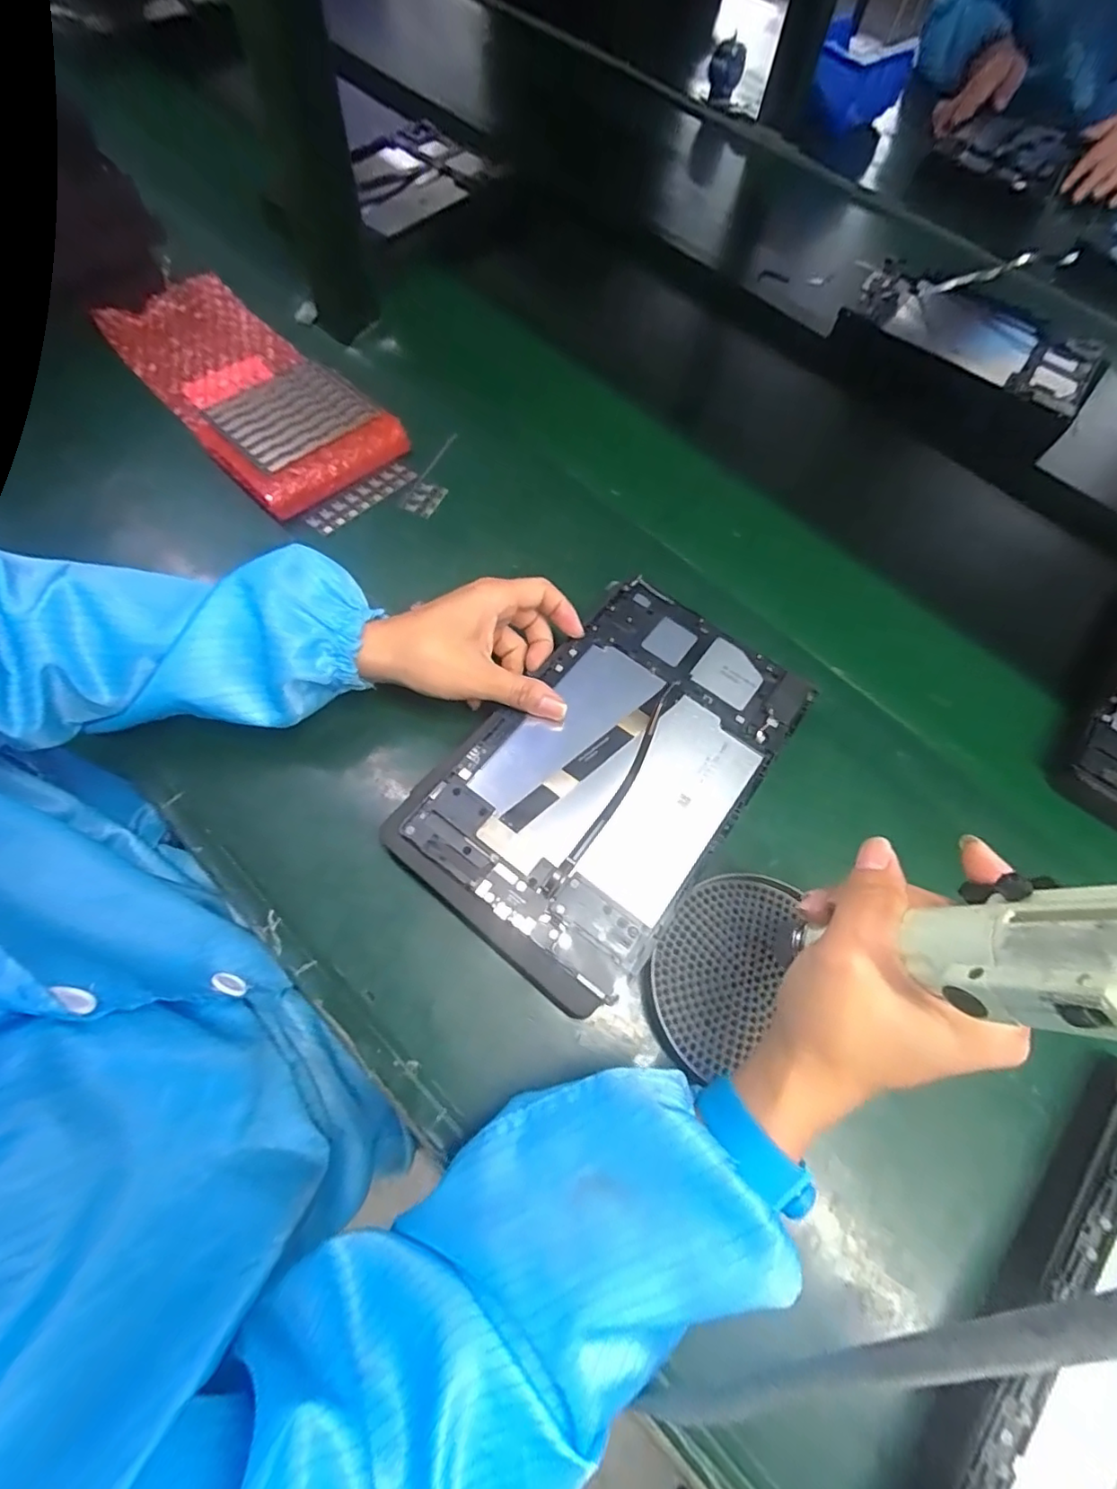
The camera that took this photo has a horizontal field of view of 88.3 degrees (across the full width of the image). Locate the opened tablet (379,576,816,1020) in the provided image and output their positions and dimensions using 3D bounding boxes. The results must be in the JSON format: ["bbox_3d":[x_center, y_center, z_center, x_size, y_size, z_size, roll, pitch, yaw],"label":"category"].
[{"bbox_3d":[0.034,0.011,0.349,0.152,0.014,0.246,36,68,16],"label":"opened tablet"}]

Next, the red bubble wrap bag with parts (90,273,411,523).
[{"bbox_3d":[-0.263,-0.306,0.487,0.124,0.029,0.288,-38,74,-20],"label":"red bubble wrap bag with parts"}]

